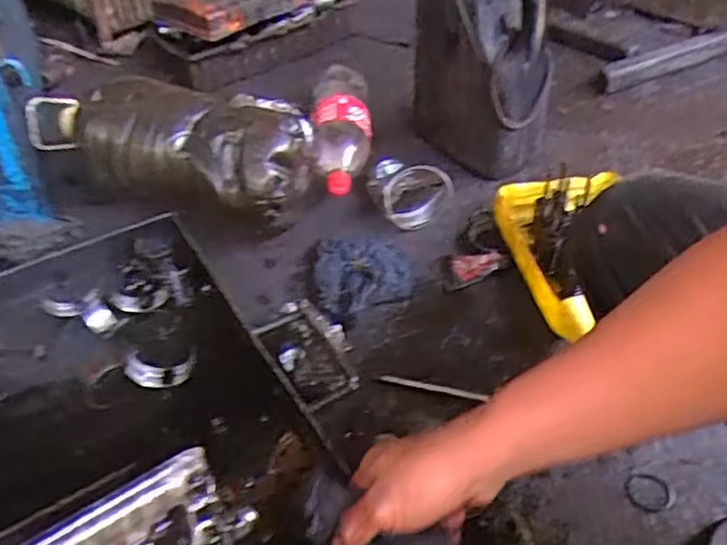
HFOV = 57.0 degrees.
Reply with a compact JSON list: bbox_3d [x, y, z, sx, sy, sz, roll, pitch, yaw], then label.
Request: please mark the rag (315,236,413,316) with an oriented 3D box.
[{"bbox_3d":[-0.002,-0.003,0.868,0.126,0.040,0.126,-13,44,-9],"label":"rag"}]

